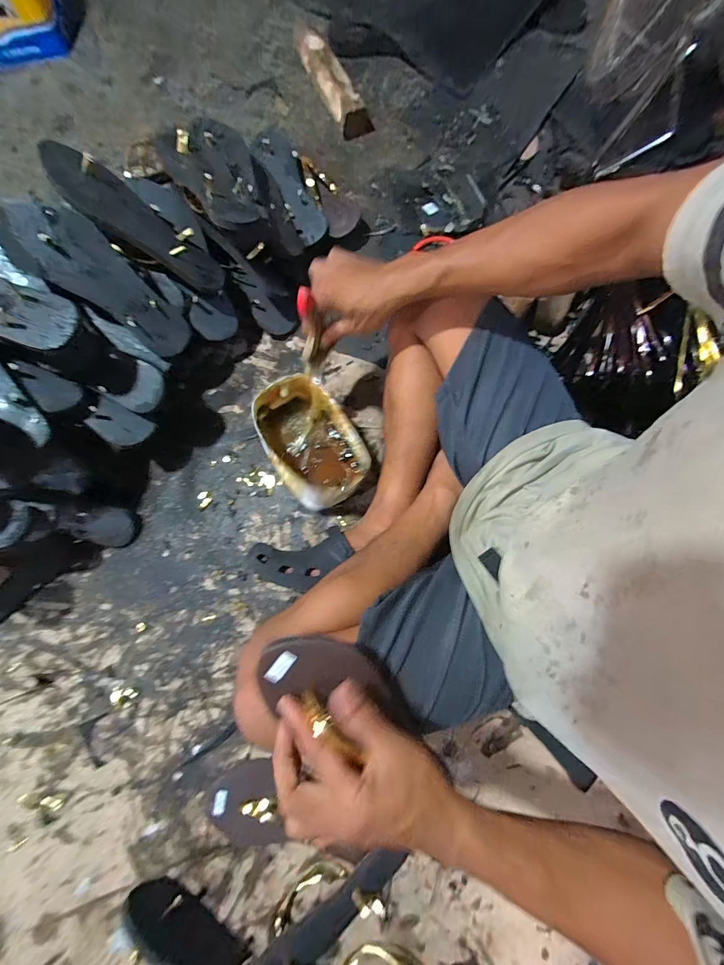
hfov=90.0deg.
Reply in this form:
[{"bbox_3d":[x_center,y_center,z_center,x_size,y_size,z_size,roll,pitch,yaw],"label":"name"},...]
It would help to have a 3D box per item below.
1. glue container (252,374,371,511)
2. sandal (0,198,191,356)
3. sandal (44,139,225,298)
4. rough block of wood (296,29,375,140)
[{"bbox_3d":[-0.076,-0.058,0.589,0.125,0.113,0.196,-28,81,-7],"label":"glue container"},{"bbox_3d":[-0.348,-0.273,0.495,0.226,0.030,0.077,40,79,-33],"label":"sandal"},{"bbox_3d":[-0.307,-0.369,0.512,0.234,0.027,0.092,22,59,-37],"label":"sandal"},{"bbox_3d":[-0.070,-0.852,0.758,0.067,0.048,0.297,-27,81,-7],"label":"rough block of wood"}]

